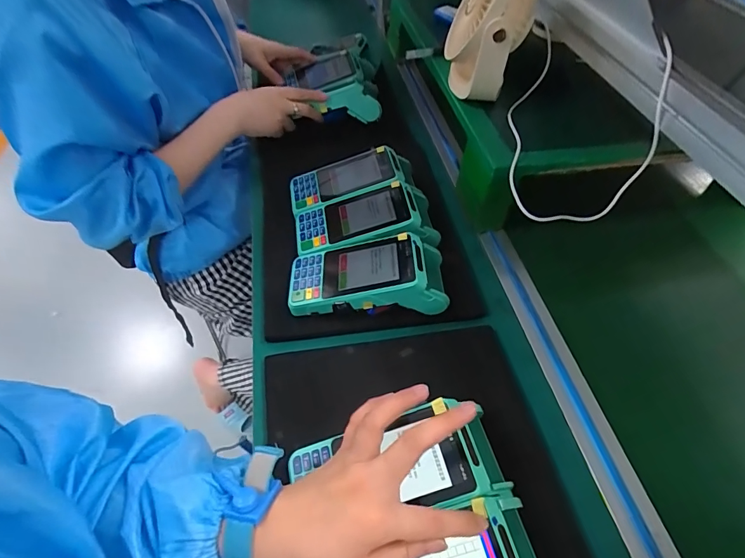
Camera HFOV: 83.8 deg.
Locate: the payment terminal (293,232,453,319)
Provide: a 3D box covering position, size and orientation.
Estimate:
[{"bbox_3d":[-0.006,-0.002,0.463,0.166,0.068,0.075,0,51,-3],"label":"payment terminal"}]

